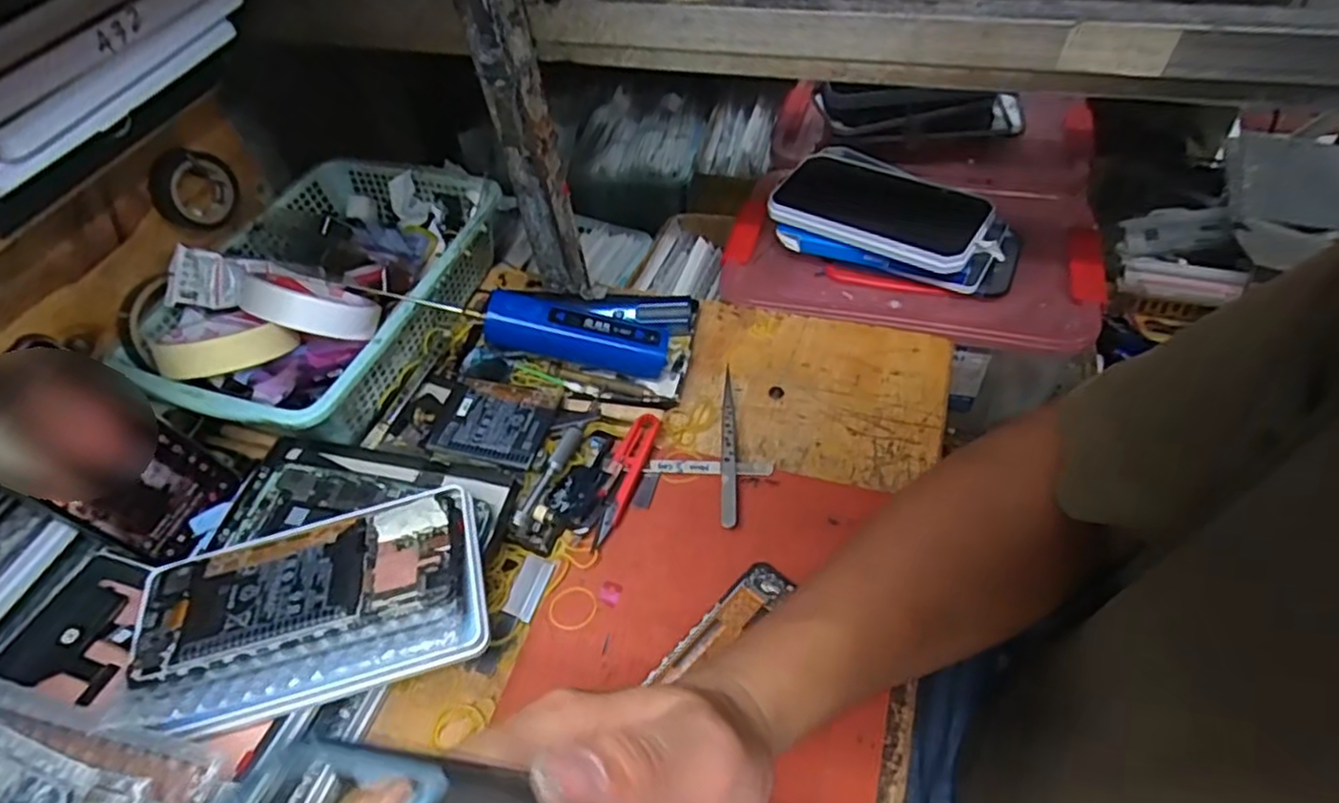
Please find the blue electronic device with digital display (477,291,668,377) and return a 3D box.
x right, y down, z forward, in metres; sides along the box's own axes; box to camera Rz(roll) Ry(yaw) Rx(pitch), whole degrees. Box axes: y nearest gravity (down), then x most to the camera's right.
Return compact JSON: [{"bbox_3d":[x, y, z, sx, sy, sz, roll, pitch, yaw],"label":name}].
[{"bbox_3d":[-0.067,-0.051,0.519,0.133,0.038,0.036,13,51,-9],"label":"blue electronic device with digital display"}]

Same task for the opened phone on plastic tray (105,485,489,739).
[{"bbox_3d":[-0.190,0.109,0.373,0.175,0.021,0.103,-14,52,-9],"label":"opened phone on plastic tray"}]

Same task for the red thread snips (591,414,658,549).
[{"bbox_3d":[-0.032,0.051,0.470,0.022,0.013,0.099,12,54,14],"label":"red thread snips"}]

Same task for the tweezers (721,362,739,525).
[{"bbox_3d":[0.041,0.026,0.488,0.010,0.012,0.138,-1,51,5],"label":"tweezers"}]

